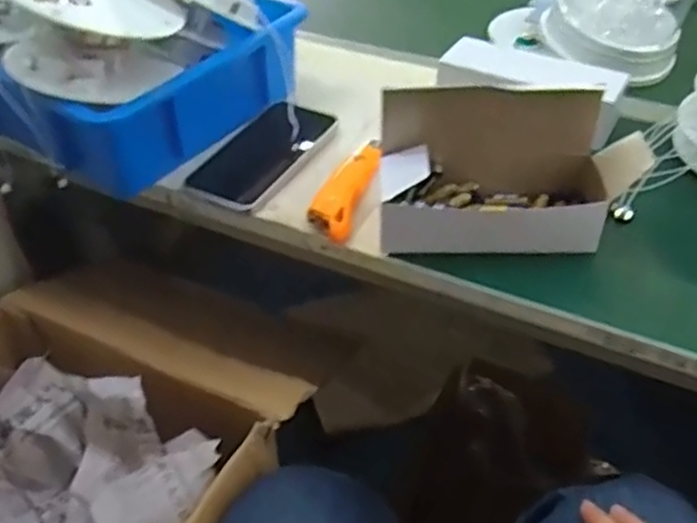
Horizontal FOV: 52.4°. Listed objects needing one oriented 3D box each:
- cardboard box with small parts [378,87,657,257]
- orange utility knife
[{"bbox_3d":[0.126,-0.070,0.563,0.199,0.111,0.087,2,42,4],"label":"cardboard box with small parts"},{"bbox_3d":[0.001,-0.070,0.624,0.038,0.024,0.140,12,44,15],"label":"orange utility knife"}]

